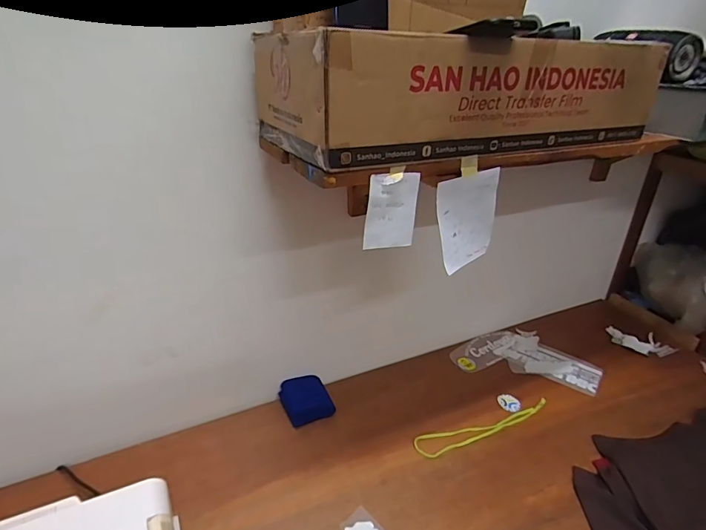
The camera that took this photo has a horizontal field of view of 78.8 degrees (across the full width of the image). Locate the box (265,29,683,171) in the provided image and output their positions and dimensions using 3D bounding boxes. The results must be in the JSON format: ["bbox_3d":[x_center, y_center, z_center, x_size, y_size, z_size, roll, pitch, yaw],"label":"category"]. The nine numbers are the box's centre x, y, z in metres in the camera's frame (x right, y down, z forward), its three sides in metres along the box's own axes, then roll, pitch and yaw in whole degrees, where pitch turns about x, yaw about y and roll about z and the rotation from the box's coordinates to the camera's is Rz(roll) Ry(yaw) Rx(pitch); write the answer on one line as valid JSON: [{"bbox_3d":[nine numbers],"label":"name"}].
[{"bbox_3d":[0.184,-0.274,0.677,0.609,0.150,0.237,-8,31,-20],"label":"box"}]

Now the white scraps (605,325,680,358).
[{"bbox_3d":[0.872,0.232,1.297,0.179,0.013,0.104,13,30,17],"label":"white scraps"}]

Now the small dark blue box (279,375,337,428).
[{"bbox_3d":[-0.114,0.328,1.053,0.109,0.041,0.122,-11,32,-25],"label":"small dark blue box"}]

